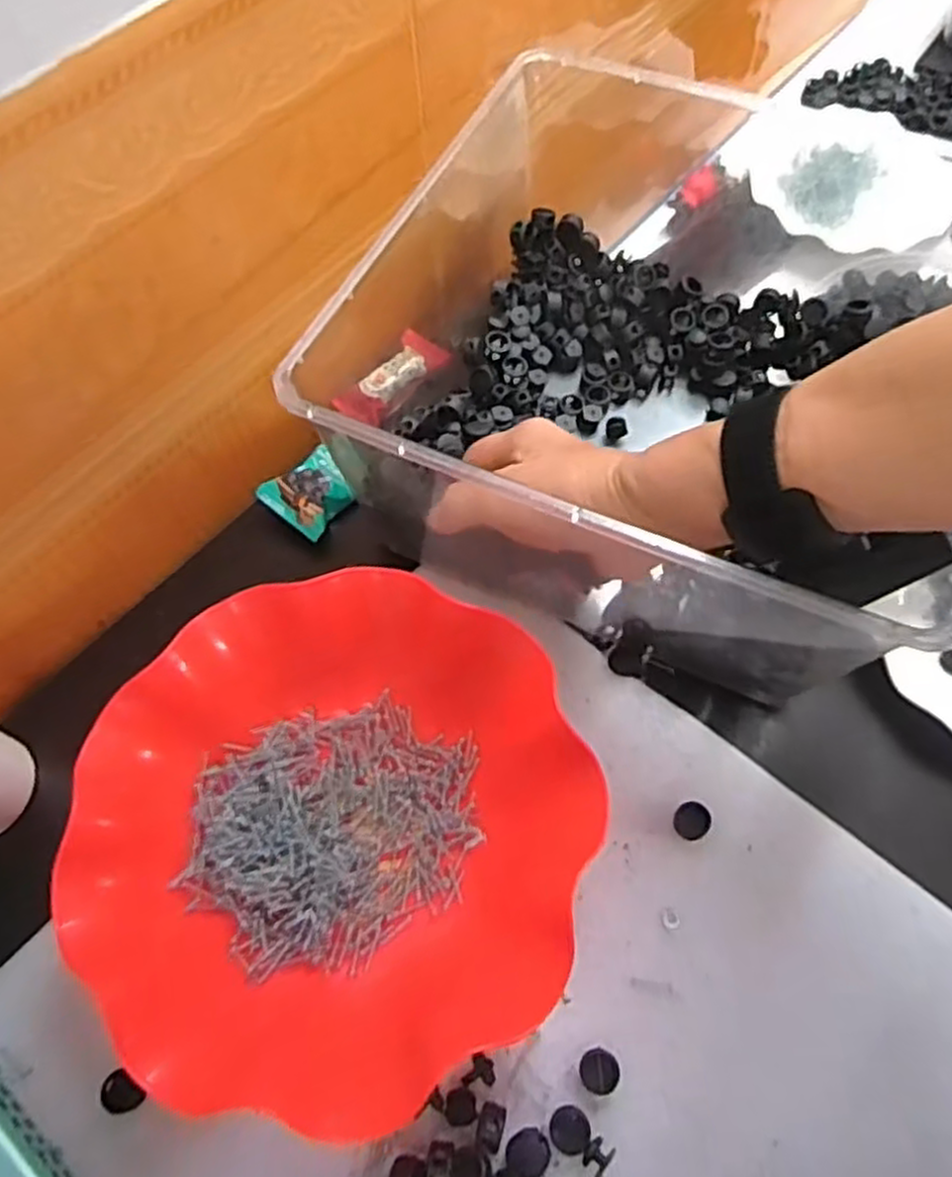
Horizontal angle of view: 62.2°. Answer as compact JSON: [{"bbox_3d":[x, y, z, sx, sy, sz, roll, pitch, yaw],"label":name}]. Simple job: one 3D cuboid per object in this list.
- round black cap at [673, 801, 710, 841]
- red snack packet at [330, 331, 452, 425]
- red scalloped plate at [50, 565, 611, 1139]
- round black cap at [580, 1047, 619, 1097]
[{"bbox_3d":[0.106,0.114,0.385,0.016,0.007,0.017,-1,63,1],"label":"round black cap"},{"bbox_3d":[-0.056,-0.141,0.523,0.034,0.015,0.078,39,70,19],"label":"red snack packet"},{"bbox_3d":[-0.061,0.107,0.359,0.216,0.063,0.216,-1,63,1],"label":"red scalloped plate"},{"bbox_3d":[0.053,0.209,0.341,0.016,0.005,0.017,-1,63,1],"label":"round black cap"}]

